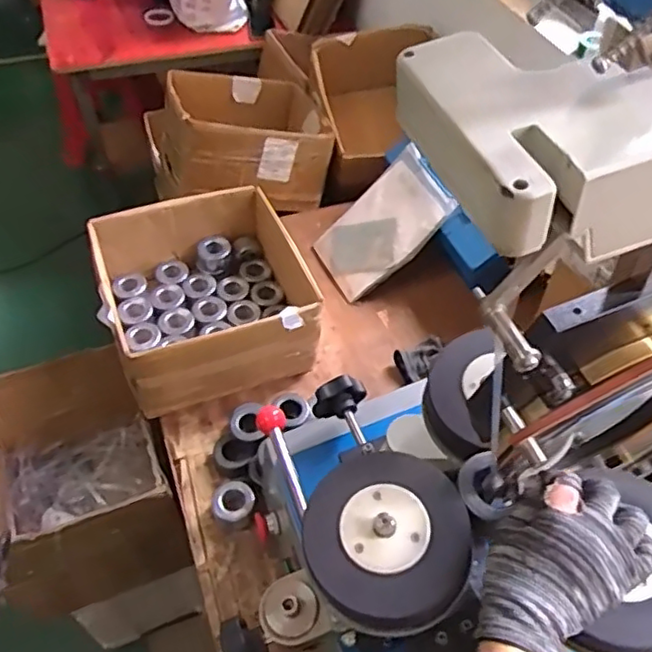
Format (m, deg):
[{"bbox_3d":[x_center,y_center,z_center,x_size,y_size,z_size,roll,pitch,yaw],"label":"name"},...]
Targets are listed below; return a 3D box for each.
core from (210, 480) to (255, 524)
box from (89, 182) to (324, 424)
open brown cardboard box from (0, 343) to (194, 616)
[{"bbox_3d":[-0.136,0.257,0.912,0.062,0.030,0.066,1,50,-2],"label":"core"},{"bbox_3d":[-0.198,-0.059,1.080,0.348,0.152,0.326,-17,52,-16],"label":"box"},{"bbox_3d":[-0.444,0.275,1.093,0.295,0.287,0.331,-19,53,-18],"label":"open brown cardboard box"}]

